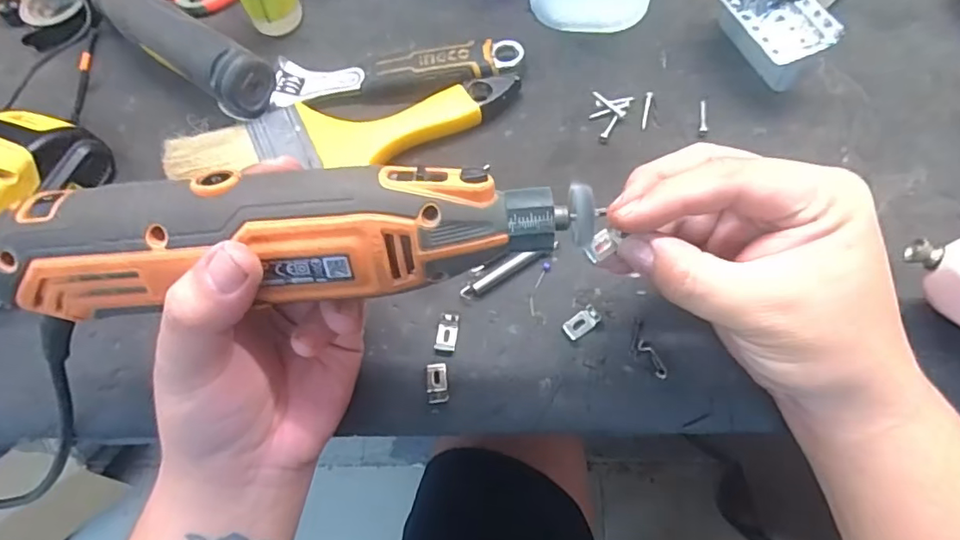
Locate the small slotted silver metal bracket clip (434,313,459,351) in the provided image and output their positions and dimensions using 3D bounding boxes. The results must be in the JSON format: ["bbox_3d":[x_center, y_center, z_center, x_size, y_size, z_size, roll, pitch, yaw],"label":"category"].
[{"bbox_3d":[-0.018,0.034,0.305,0.011,0.004,0.021,8,69,6],"label":"small slotted silver metal bracket clip"}]

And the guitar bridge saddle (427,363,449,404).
[{"bbox_3d":[-0.023,0.060,0.293,0.011,0.006,0.021,-5,68,1],"label":"guitar bridge saddle"}]

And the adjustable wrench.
[{"bbox_3d":[-0.055,-0.132,0.372,0.165,0.018,0.036,-3,68,1],"label":"adjustable wrench"}]

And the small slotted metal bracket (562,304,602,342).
[{"bbox_3d":[0.056,0.029,0.303,0.022,0.006,0.011,-35,71,-10],"label":"small slotted metal bracket"}]

